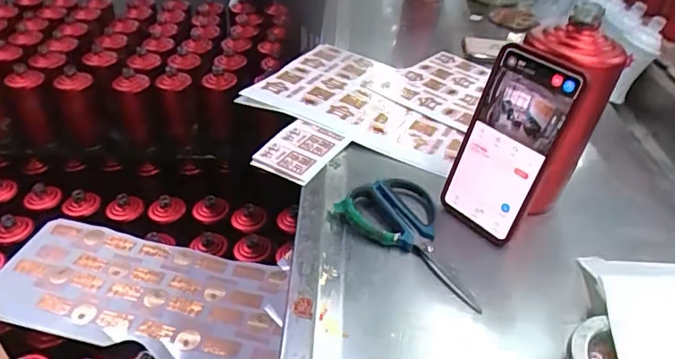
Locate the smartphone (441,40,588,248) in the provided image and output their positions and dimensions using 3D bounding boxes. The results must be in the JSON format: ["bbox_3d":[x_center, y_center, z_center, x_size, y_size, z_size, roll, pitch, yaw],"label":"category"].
[{"bbox_3d":[0.148,-0.029,0.460,0.011,0.164,0.080,-10,36,-45],"label":"smartphone"}]

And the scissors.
[{"bbox_3d":[0.079,0.047,0.478,0.157,0.018,0.077,33,44,30],"label":"scissors"}]

